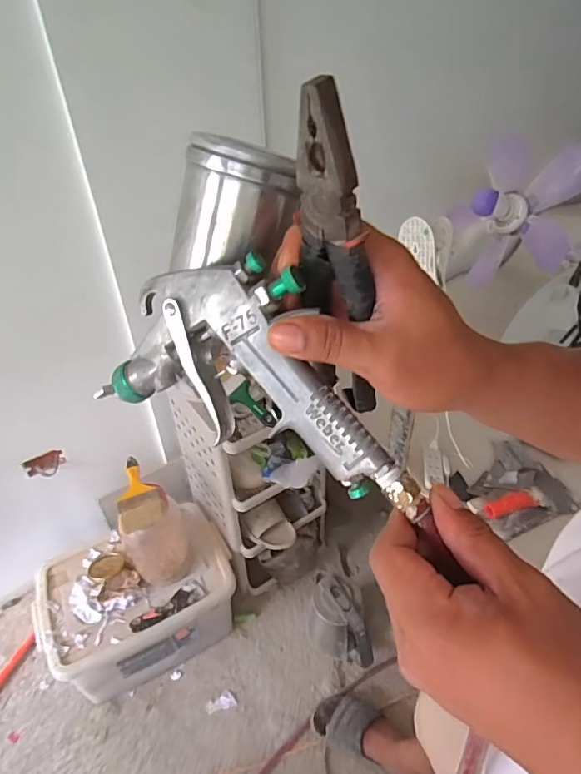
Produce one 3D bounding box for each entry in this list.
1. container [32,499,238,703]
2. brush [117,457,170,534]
[{"bbox_3d":[-0.407,0.588,1.320,0.486,0.307,0.331,-20,43,-22],"label":"container"},{"bbox_3d":[-0.352,0.252,1.106,0.108,0.060,0.189,-14,28,-16],"label":"brush"}]

